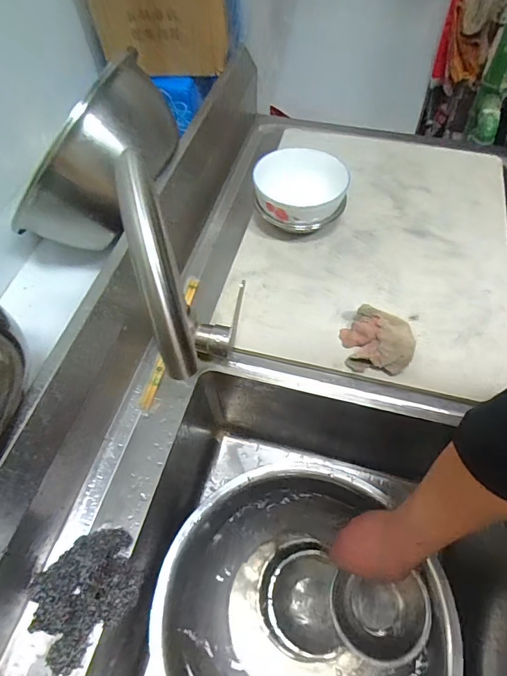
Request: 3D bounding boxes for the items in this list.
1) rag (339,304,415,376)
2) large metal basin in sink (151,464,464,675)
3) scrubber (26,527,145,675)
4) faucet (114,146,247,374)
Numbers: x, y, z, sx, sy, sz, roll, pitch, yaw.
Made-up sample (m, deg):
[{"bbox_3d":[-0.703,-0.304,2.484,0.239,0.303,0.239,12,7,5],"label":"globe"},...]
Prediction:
[{"bbox_3d":[0.167,0.002,0.569,0.091,0.049,0.087,6,59,5],"label":"rag"},{"bbox_3d":[0.064,0.372,0.592,0.361,0.109,0.344,-1,56,2],"label":"large metal basin in sink"},{"bbox_3d":[-0.172,0.258,0.430,0.117,0.053,0.089,-40,65,-21],"label":"scrubber"},{"bbox_3d":[-0.050,-0.006,0.410,0.062,0.347,0.195,-13,56,-6],"label":"faucet"}]

